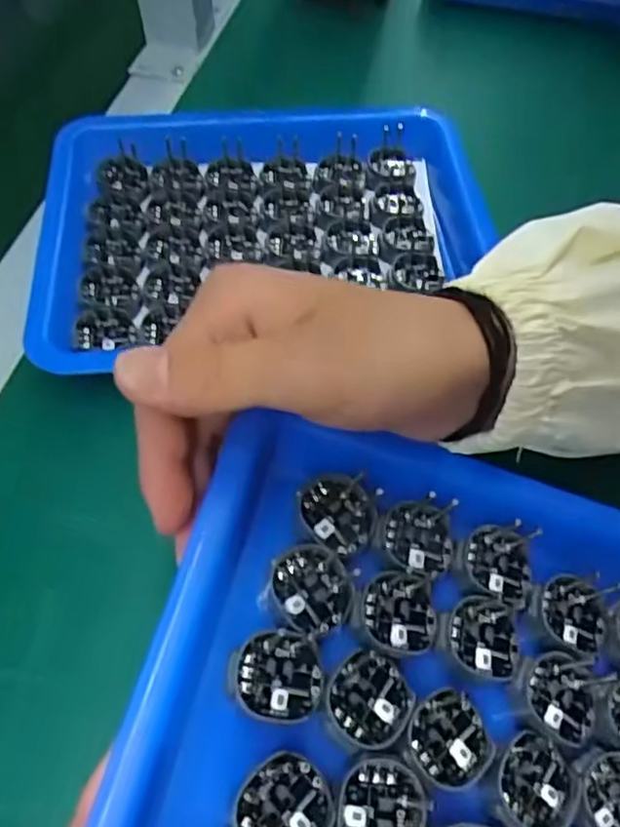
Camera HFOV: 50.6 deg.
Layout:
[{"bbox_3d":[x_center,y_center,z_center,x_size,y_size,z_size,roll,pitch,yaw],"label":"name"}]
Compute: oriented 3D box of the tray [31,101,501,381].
[{"bbox_3d":[-0.017,-0.092,0.330,0.224,0.035,0.160,-5,56,-4],"label":"tray"}]

